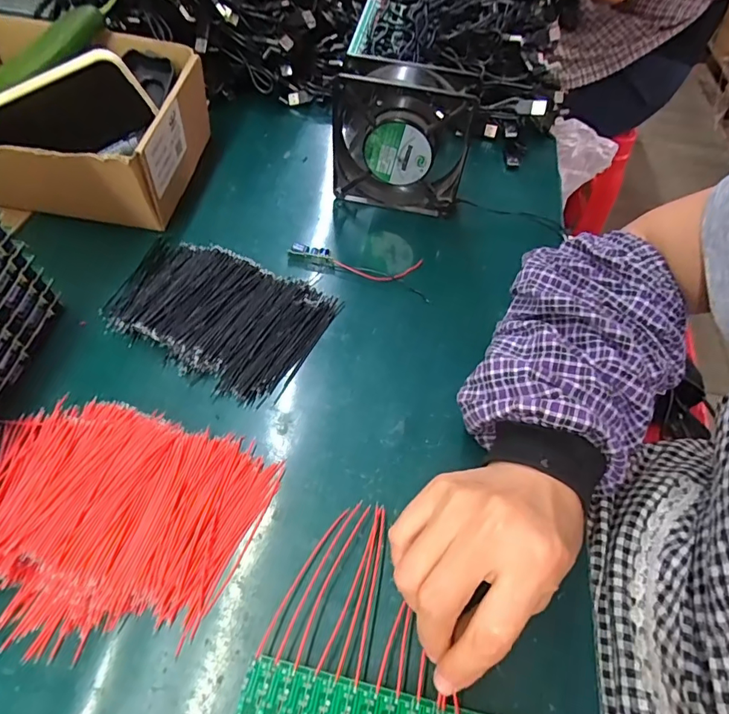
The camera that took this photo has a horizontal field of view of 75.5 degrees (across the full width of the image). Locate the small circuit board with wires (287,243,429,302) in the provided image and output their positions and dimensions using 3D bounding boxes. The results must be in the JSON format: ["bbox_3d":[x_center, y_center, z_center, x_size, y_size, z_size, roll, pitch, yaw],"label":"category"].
[{"bbox_3d":[0.001,-0.089,0.429,0.129,0.011,0.041,18,57,7],"label":"small circuit board with wires"}]

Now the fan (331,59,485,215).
[{"bbox_3d":[0.034,-0.198,0.435,0.119,0.122,0.043,13,56,4],"label":"fan"}]

